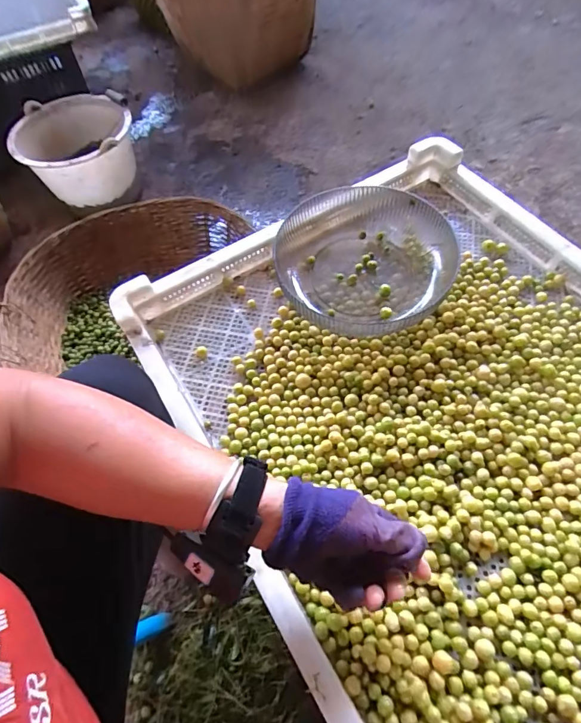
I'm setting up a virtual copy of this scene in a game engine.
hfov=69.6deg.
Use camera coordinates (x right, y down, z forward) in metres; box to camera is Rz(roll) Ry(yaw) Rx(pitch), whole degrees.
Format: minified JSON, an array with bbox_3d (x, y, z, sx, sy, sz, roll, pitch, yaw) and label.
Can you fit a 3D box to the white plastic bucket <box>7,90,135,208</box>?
[{"bbox_3d":[-0.571,-0.578,1.137,0.287,0.192,0.335,-28,62,-11],"label":"white plastic bucket"}]

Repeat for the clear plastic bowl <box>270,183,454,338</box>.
[{"bbox_3d":[0.100,-0.148,0.604,0.237,0.058,0.243,-2,60,3],"label":"clear plastic bowl"}]

